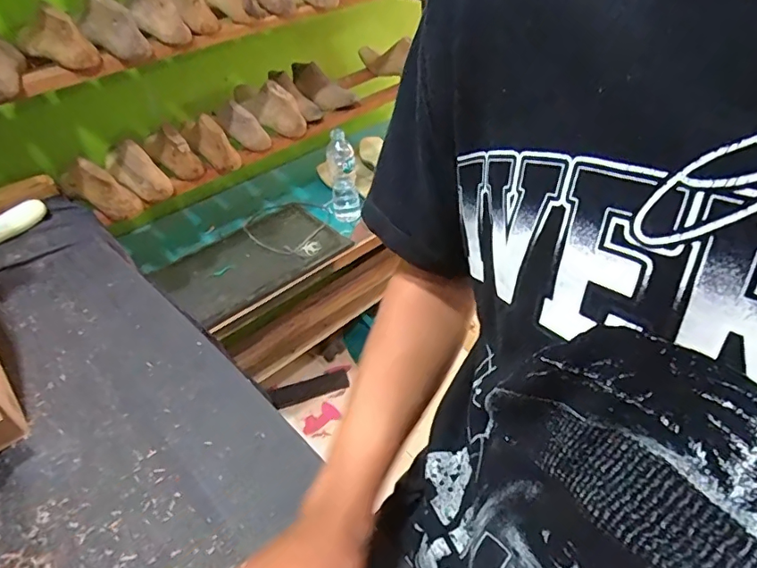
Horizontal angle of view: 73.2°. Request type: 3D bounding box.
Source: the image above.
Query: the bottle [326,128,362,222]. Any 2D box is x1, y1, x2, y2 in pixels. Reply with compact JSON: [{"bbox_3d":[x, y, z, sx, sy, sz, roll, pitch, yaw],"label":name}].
[{"bbox_3d":[-0.086,-0.259,1.210,0.072,0.205,0.061,-12,42,-9],"label":"bottle"}]

